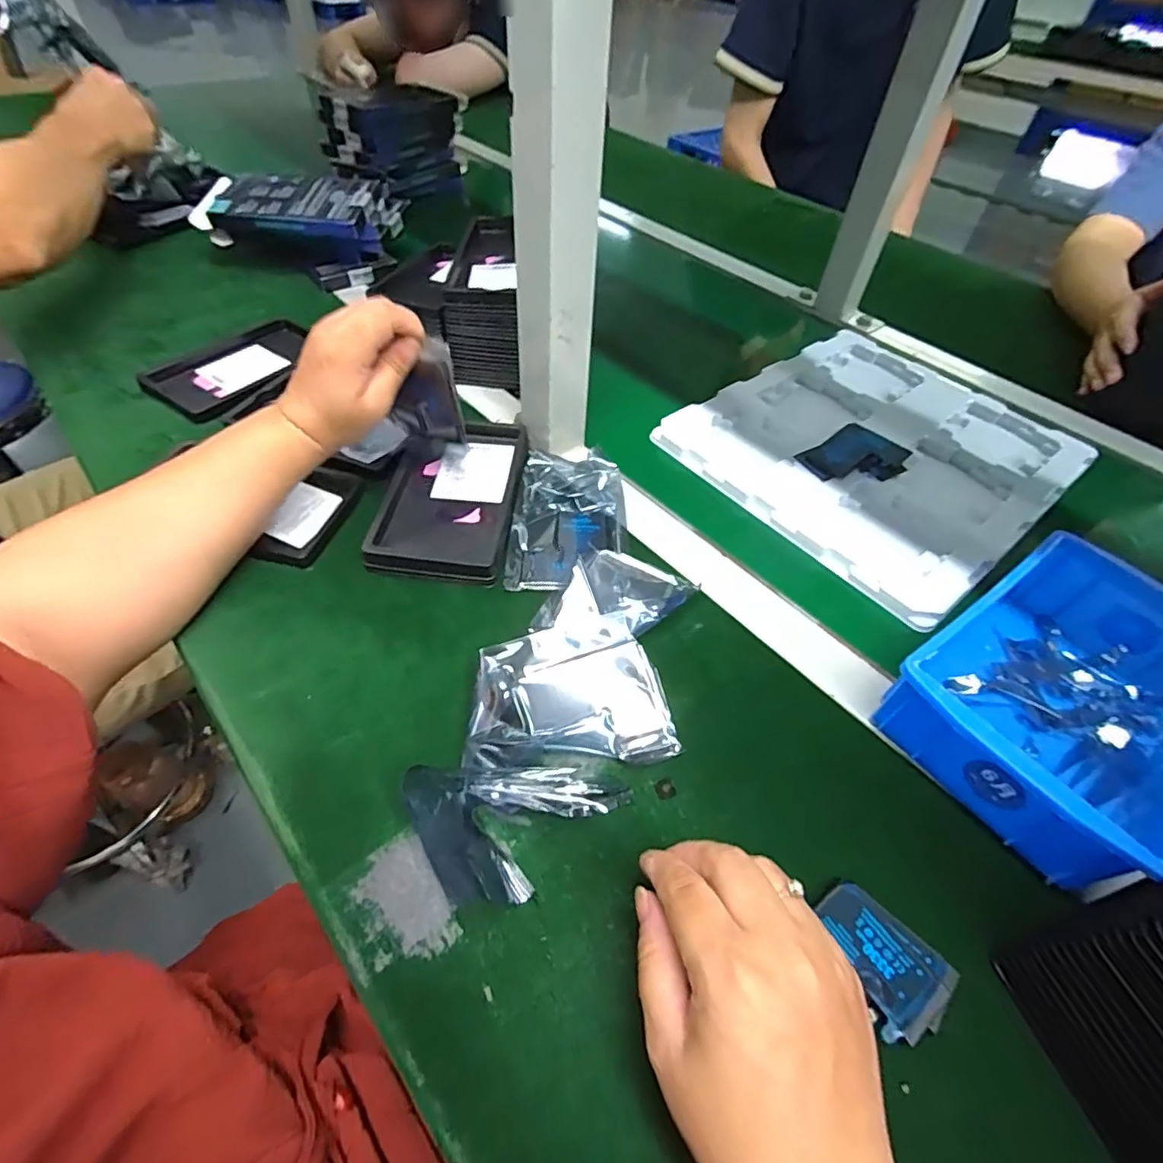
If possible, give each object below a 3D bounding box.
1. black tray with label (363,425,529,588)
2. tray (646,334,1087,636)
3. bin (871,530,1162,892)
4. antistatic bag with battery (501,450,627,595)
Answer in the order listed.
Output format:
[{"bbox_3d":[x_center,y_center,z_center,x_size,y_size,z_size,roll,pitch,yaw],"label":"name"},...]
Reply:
[{"bbox_3d":[-0.097,-0.066,0.440,0.098,0.026,0.150,4,50,0],"label":"black tray with label"},{"bbox_3d":[0.272,-0.129,0.523,0.315,0.020,0.274,-32,59,-26],"label":"tray"},{"bbox_3d":[0.285,0.064,0.335,0.197,0.062,0.127,-28,57,-24],"label":"bin"},{"bbox_3d":[-0.008,-0.049,0.434,0.082,0.024,0.133,5,50,0],"label":"antistatic bag with battery"}]

